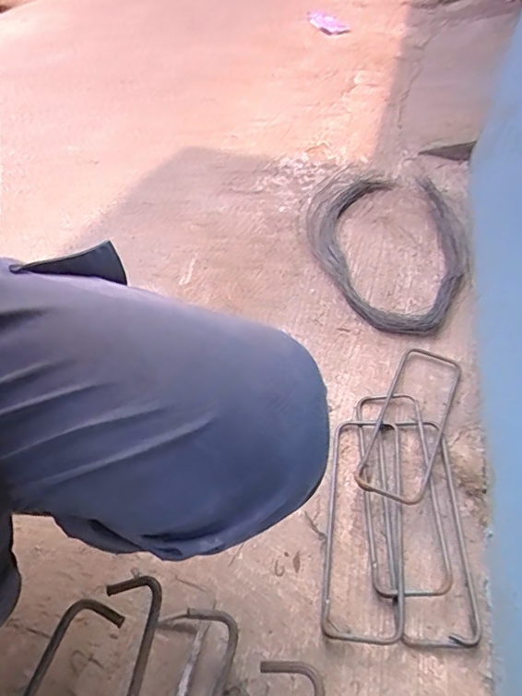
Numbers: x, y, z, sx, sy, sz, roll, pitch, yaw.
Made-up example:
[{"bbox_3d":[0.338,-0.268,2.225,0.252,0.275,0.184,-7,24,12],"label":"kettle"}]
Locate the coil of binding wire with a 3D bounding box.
[{"bbox_3d":[0.208,-0.188,0.864,0.261,0.033,0.442,5,47,4],"label":"coil of binding wire"}]

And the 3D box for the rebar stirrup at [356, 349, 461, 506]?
[{"bbox_3d":[0.181,0.081,0.610,0.075,0.021,0.236,20,50,18],"label":"rebar stirrup"}]

